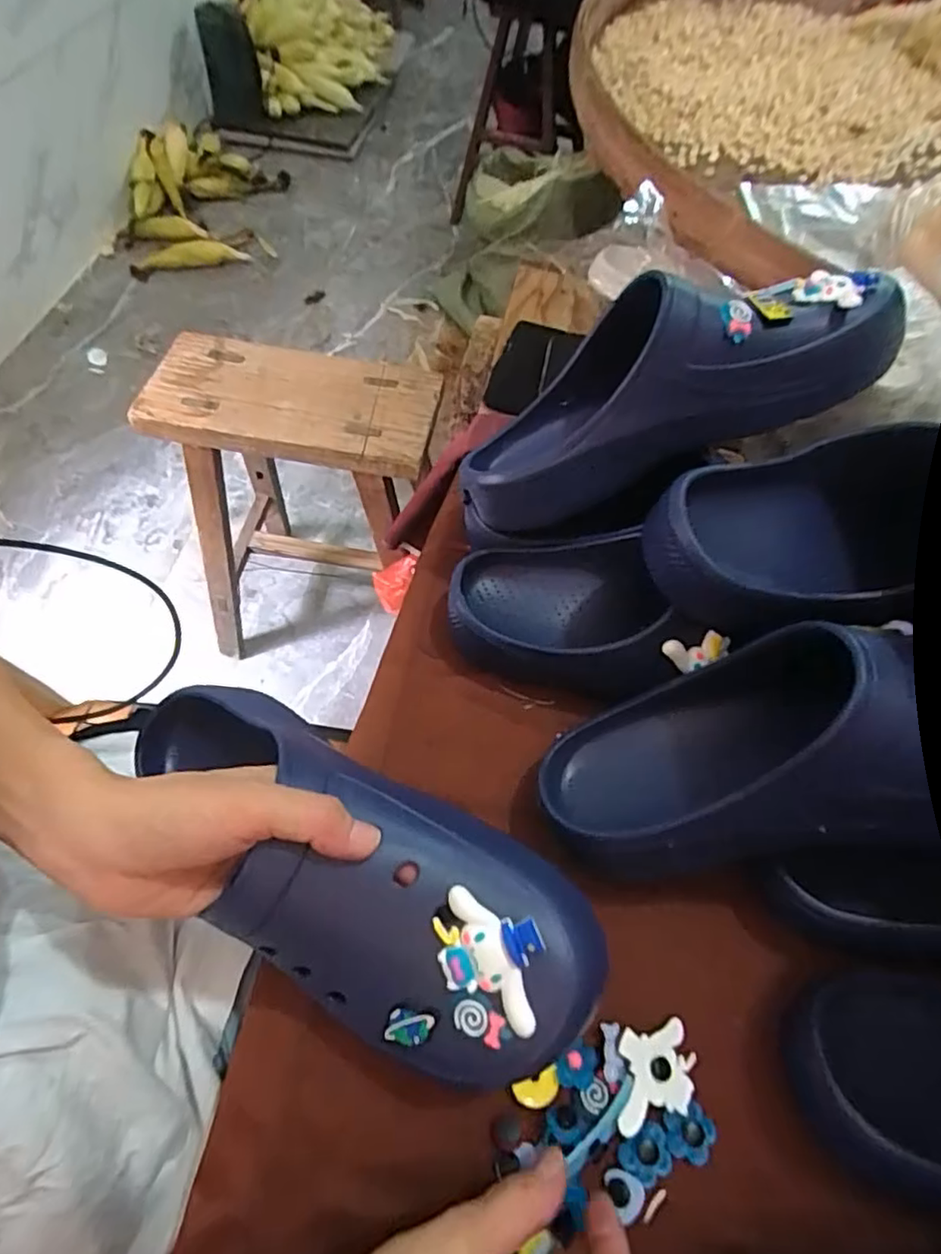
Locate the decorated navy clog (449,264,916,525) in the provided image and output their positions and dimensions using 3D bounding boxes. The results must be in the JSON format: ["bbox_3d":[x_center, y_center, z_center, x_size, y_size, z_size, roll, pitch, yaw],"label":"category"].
[{"bbox_3d":[0.114,-0.154,0.375,0.280,0.087,0.100,-20,60,14],"label":"decorated navy clog"}]

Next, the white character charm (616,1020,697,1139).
[{"bbox_3d":[0.093,0.225,0.304,0.047,0.007,0.039,4,59,-20],"label":"white character charm"}]

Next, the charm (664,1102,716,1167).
[{"bbox_3d":[0.106,0.247,0.296,0.024,0.004,0.023,1,60,-2],"label":"charm"}]

